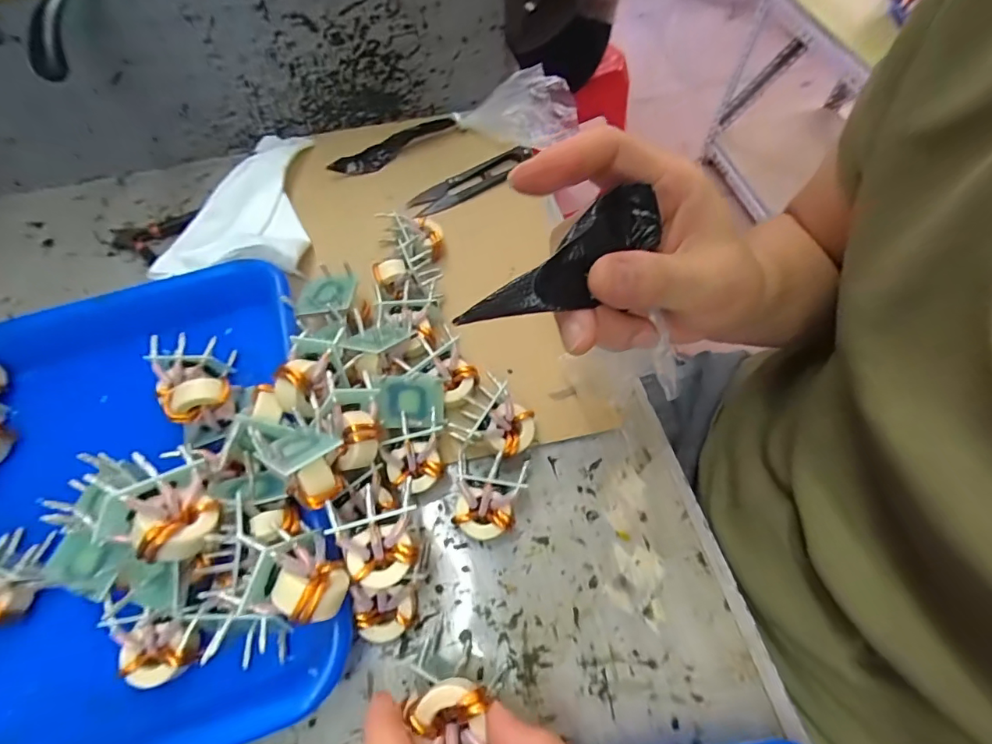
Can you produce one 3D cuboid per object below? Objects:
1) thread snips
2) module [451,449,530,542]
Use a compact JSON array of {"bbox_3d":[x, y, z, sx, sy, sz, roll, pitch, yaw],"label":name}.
[{"bbox_3d":[-0.019,-0.146,0.365,0.099,0.015,0.023,-26,64,-13],"label":"thread snips"},{"bbox_3d":[-0.003,0.064,0.245,0.035,0.029,0.039,4,61,3],"label":"module"}]

